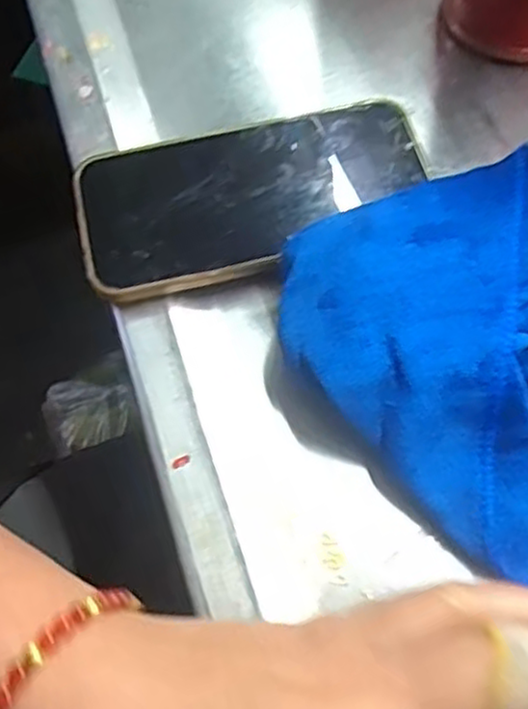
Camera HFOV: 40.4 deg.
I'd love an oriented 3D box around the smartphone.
[{"bbox_3d":[-0.005,-0.073,0.327,0.156,0.012,0.077,-13,66,-3],"label":"smartphone"}]

